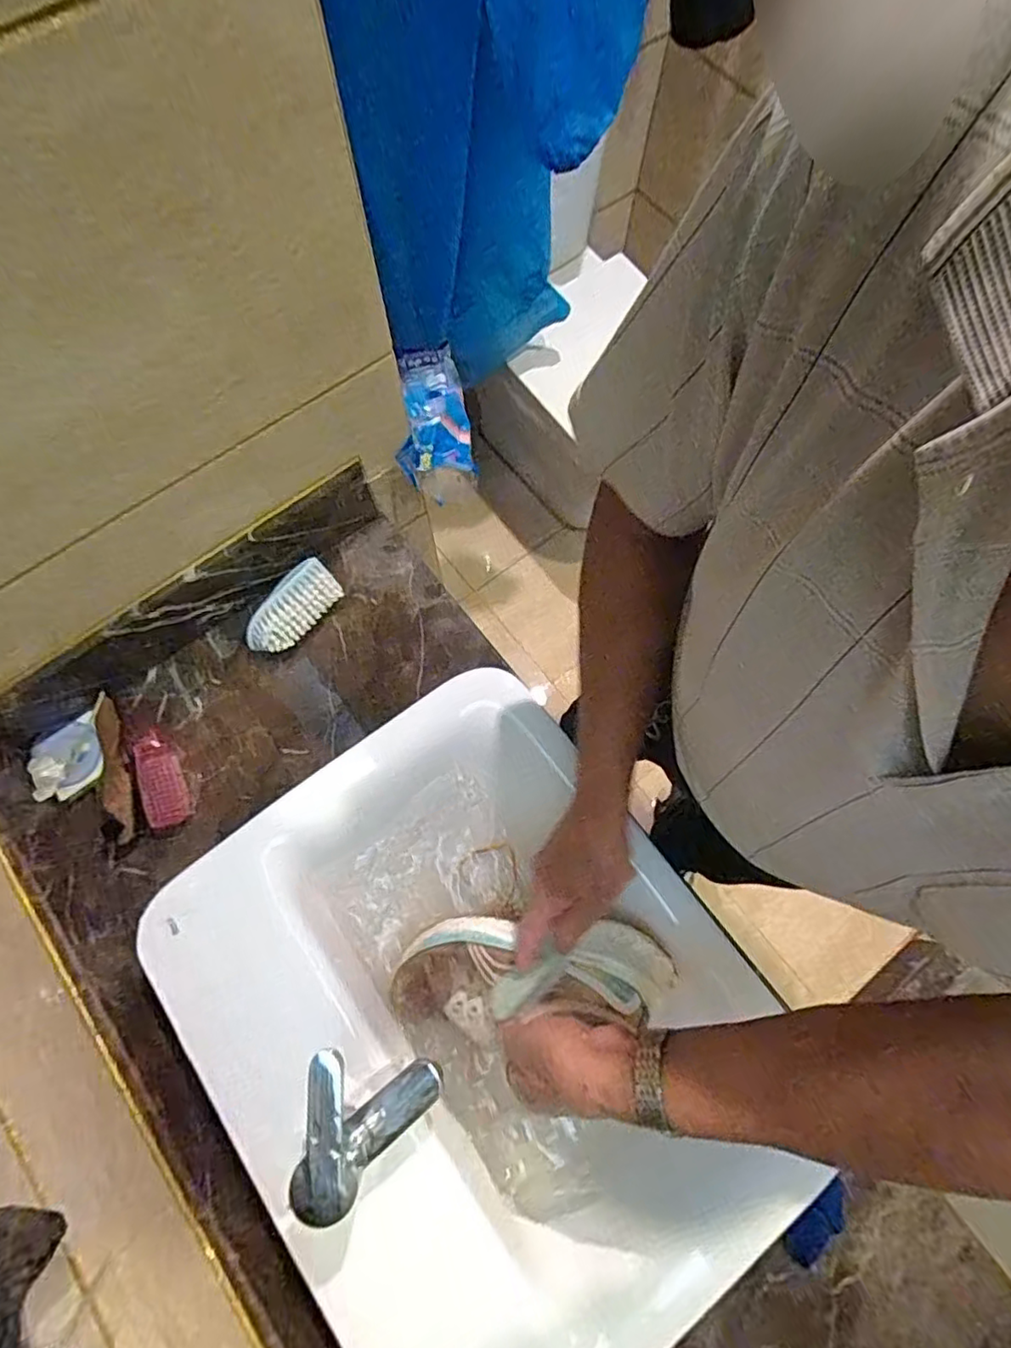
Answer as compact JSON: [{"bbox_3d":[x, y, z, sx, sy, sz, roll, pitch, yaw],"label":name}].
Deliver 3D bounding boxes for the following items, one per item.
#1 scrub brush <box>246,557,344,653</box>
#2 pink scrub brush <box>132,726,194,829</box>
[{"bbox_3d":[-0.258,-0.076,0.740,0.056,0.057,0.123,39,76,10],"label":"scrub brush"},{"bbox_3d":[-0.396,0.117,0.692,0.047,0.013,0.113,-25,76,-8],"label":"pink scrub brush"}]

